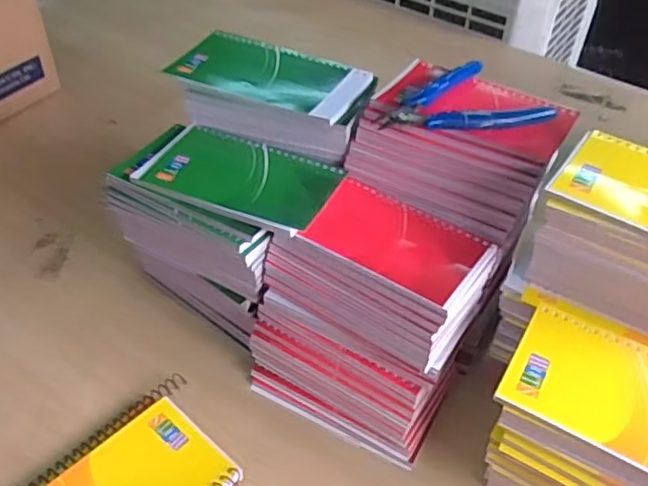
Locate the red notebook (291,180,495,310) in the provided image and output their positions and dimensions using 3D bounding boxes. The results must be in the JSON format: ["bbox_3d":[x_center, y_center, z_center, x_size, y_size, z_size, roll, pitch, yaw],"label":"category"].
[{"bbox_3d":[0.047,-0.003,0.417,0.110,0.009,0.074,25,47,22],"label":"red notebook"}]

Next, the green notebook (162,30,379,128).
[{"bbox_3d":[-0.040,-0.134,0.501,0.157,0.010,0.077,21,45,18],"label":"green notebook"}]

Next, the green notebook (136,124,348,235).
[{"bbox_3d":[-0.061,-0.048,0.453,0.135,0.006,0.081,20,45,16],"label":"green notebook"}]

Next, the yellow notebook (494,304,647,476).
[{"bbox_3d":[0.174,0.088,0.360,0.130,0.011,0.079,24,47,21],"label":"yellow notebook"}]

